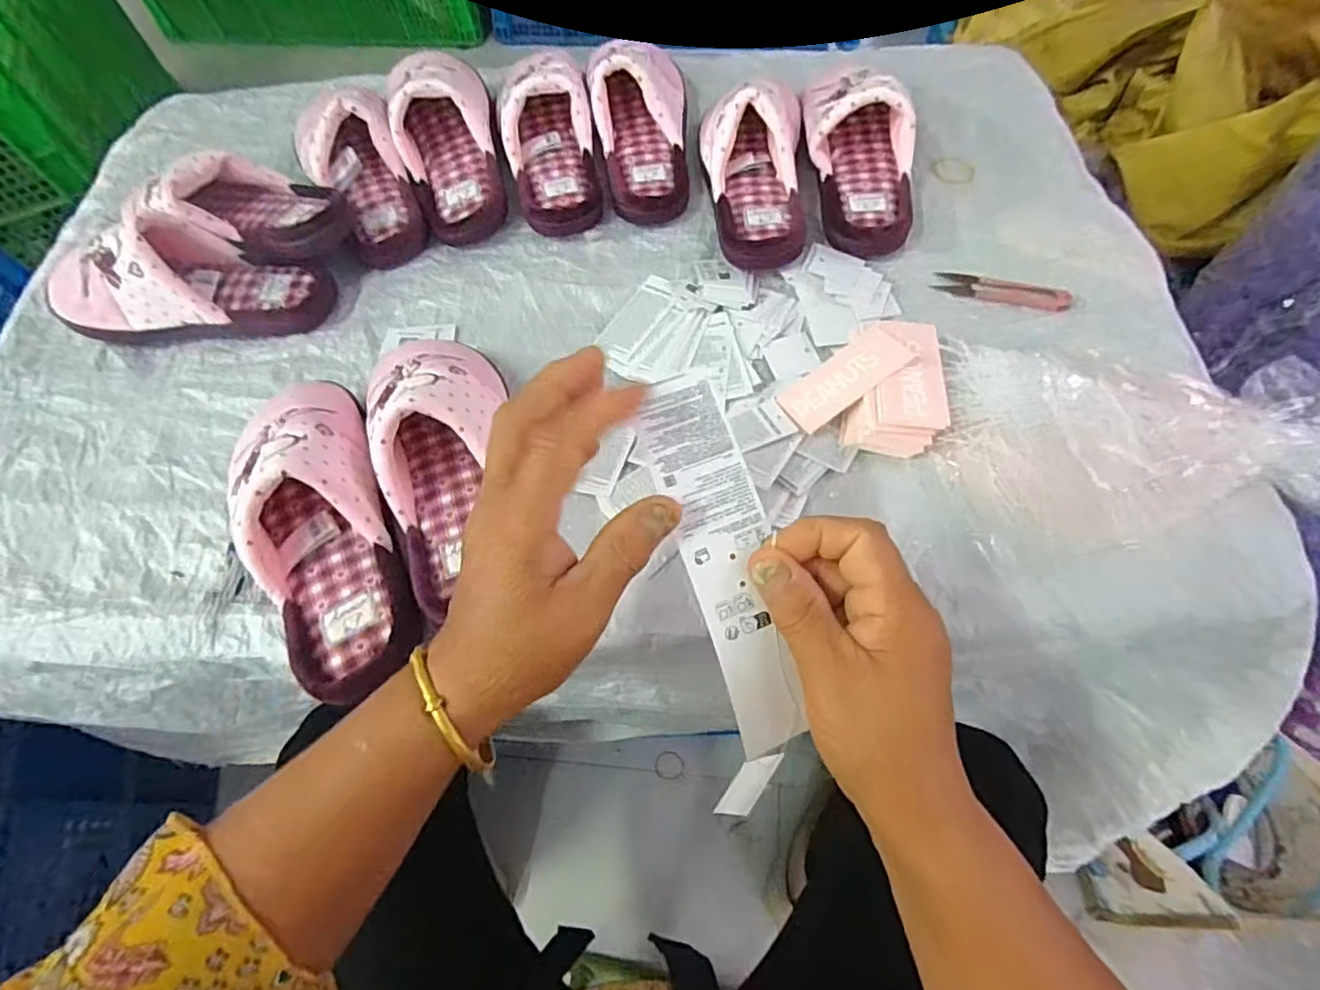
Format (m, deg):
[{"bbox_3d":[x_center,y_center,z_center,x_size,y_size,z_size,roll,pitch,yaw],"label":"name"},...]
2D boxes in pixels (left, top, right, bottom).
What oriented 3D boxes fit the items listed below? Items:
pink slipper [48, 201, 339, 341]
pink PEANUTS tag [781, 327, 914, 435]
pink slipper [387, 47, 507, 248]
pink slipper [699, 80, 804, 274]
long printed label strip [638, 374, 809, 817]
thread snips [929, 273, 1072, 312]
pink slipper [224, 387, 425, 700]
[{"bbox_3d":[-0.412,-0.184,0.518,0.236,0.076,0.084,-7,61,1],"label":"pink slipper"},{"bbox_3d":[0.138,-0.088,0.452,0.099,0.005,0.042,-36,57,0],"label":"pink PEANUTS tag"},{"bbox_3d":[-0.205,-0.351,0.575,0.095,0.066,0.224,-18,80,-5],"label":"pink slipper"},{"bbox_3d":[0.086,-0.294,0.538,0.095,0.075,0.202,-2,74,3],"label":"pink slipper"},{"bbox_3d":[0.032,0.046,0.281,0.045,0.016,0.201,-13,93,-3],"label":"long printed label strip"},{"bbox_3d":[0.284,-0.171,0.504,0.104,0.011,0.024,19,65,14],"label":"thread snips"},{"bbox_3d":[-0.222,0.011,0.392,0.083,0.082,0.238,-25,63,-9],"label":"pink slipper"}]

